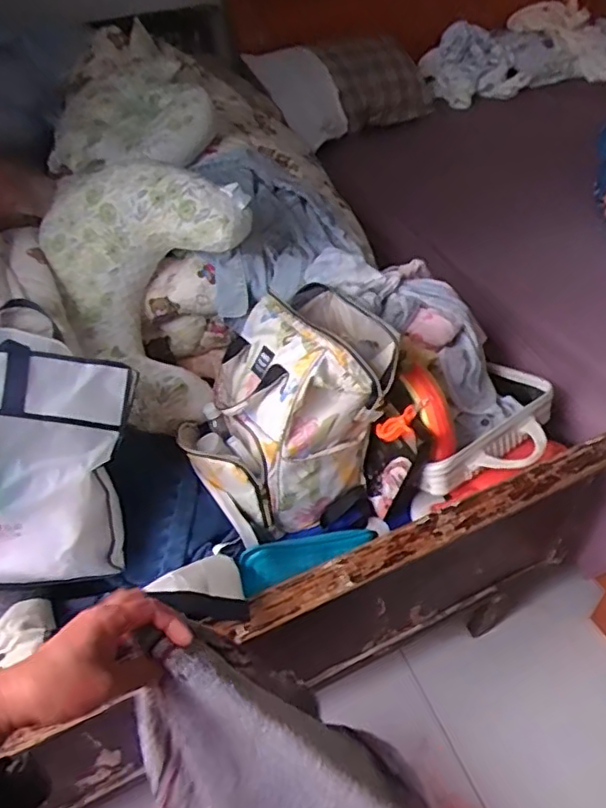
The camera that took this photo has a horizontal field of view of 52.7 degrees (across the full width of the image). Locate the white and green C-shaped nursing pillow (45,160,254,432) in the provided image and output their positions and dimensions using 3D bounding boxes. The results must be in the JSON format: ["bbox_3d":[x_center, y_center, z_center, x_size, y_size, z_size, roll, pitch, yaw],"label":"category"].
[{"bbox_3d":[-0.320,-0.210,1.144,0.395,0.460,0.126,11,14,18],"label":"white and green C-shaped nursing pillow"}]

